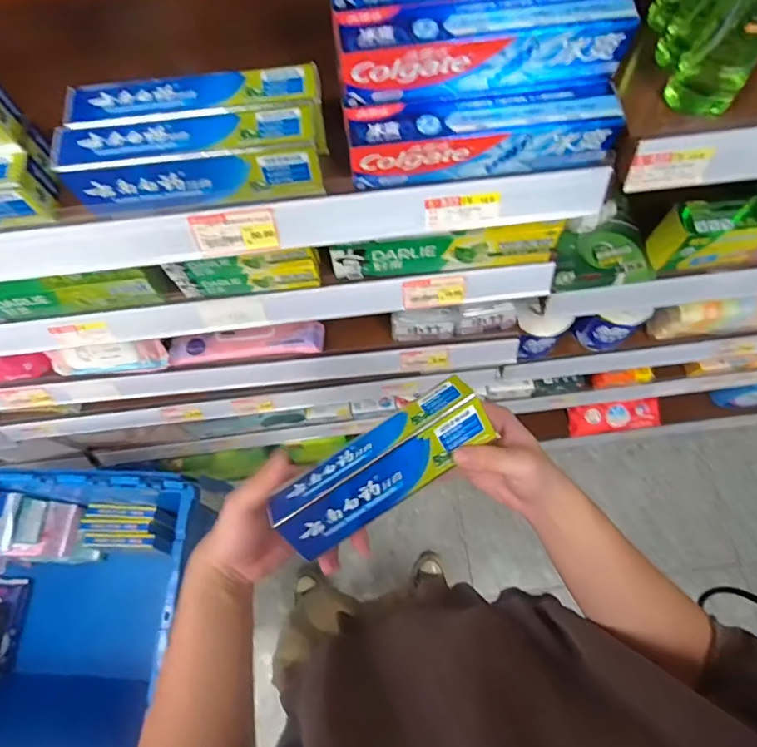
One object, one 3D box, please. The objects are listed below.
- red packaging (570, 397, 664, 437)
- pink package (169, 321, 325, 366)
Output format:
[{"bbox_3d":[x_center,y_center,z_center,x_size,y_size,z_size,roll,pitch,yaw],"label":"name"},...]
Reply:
[{"bbox_3d":[0.724,0.132,1.517,0.272,0.091,0.077,-5,71,0],"label":"red packaging"},{"bbox_3d":[-0.188,-0.043,0.722,0.216,0.032,0.042,-6,71,0],"label":"pink package"}]

